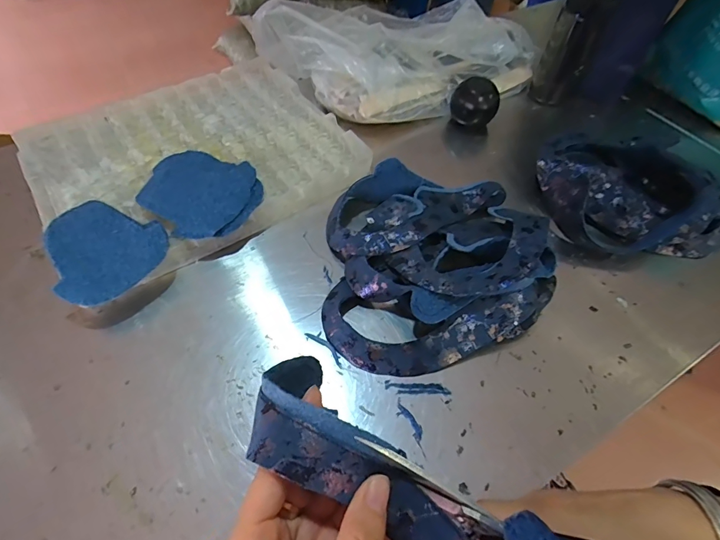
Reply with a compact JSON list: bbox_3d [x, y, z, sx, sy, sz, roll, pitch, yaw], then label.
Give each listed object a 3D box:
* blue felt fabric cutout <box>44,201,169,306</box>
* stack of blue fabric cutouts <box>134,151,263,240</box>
[{"bbox_3d":[-0.319,-0.024,0.469,0.153,0.011,0.122,21,56,13],"label":"blue felt fabric cutout"},{"bbox_3d":[-0.221,-0.115,0.542,0.174,0.015,0.140,37,61,24],"label":"stack of blue fabric cutouts"}]

